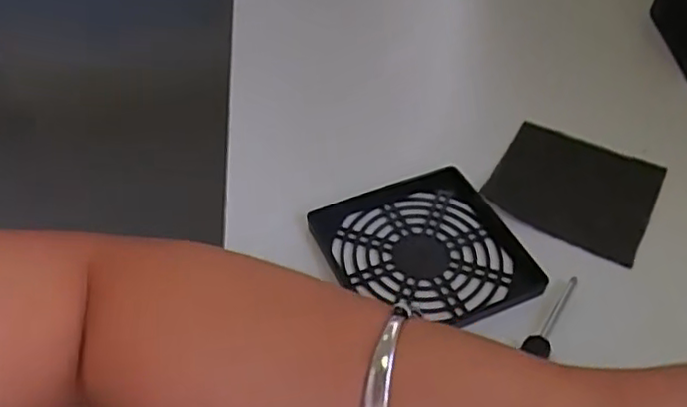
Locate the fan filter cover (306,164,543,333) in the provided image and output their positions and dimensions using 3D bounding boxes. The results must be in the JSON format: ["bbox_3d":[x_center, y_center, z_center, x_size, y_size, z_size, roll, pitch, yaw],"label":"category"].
[{"bbox_3d":[0.044,0.025,0.361,0.097,0.010,0.097,-16,49,-15],"label":"fan filter cover"}]

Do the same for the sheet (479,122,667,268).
[{"bbox_3d":[0.139,-0.009,0.398,0.090,0.008,0.084,21,55,24],"label":"sheet"}]

